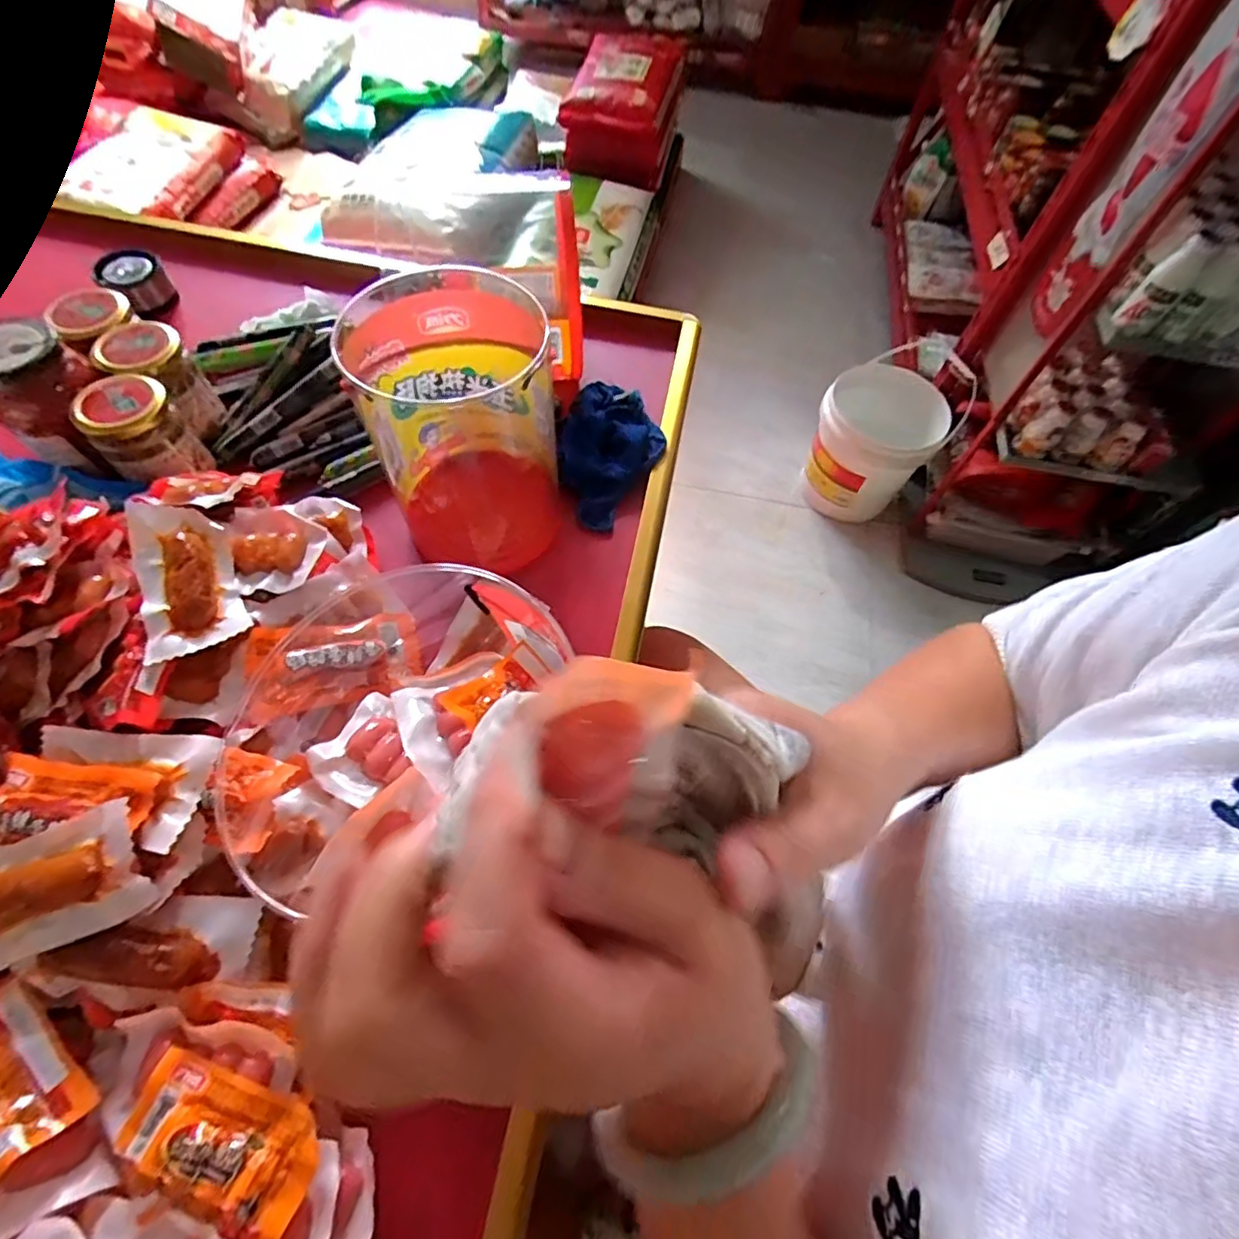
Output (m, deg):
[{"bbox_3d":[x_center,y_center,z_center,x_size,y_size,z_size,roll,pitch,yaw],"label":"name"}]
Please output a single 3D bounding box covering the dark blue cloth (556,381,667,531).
[{"bbox_3d":[-0.009,-0.160,0.554,0.095,0.038,0.163,18,63,6],"label":"dark blue cloth"}]

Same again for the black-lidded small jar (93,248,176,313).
[{"bbox_3d":[-0.514,-0.358,0.630,0.059,0.045,0.047,-32,69,-18],"label":"black-lidded small jar"}]

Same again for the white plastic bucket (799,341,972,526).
[{"bbox_3d":[0.591,-0.397,1.376,0.278,0.276,0.255,2,62,-3],"label":"white plastic bucket"}]

